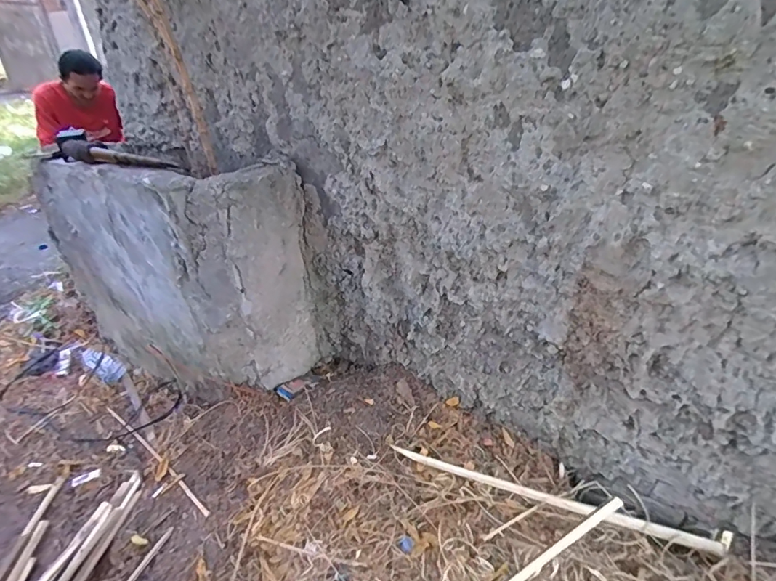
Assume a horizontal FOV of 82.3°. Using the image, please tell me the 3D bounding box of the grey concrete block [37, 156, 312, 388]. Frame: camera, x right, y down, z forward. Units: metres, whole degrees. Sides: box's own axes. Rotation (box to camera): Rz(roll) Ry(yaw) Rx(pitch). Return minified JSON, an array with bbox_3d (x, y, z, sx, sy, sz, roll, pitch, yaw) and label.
[{"bbox_3d":[-0.556,-0.065,1.176,0.692,0.543,0.269,16,35,28],"label":"grey concrete block"}]

